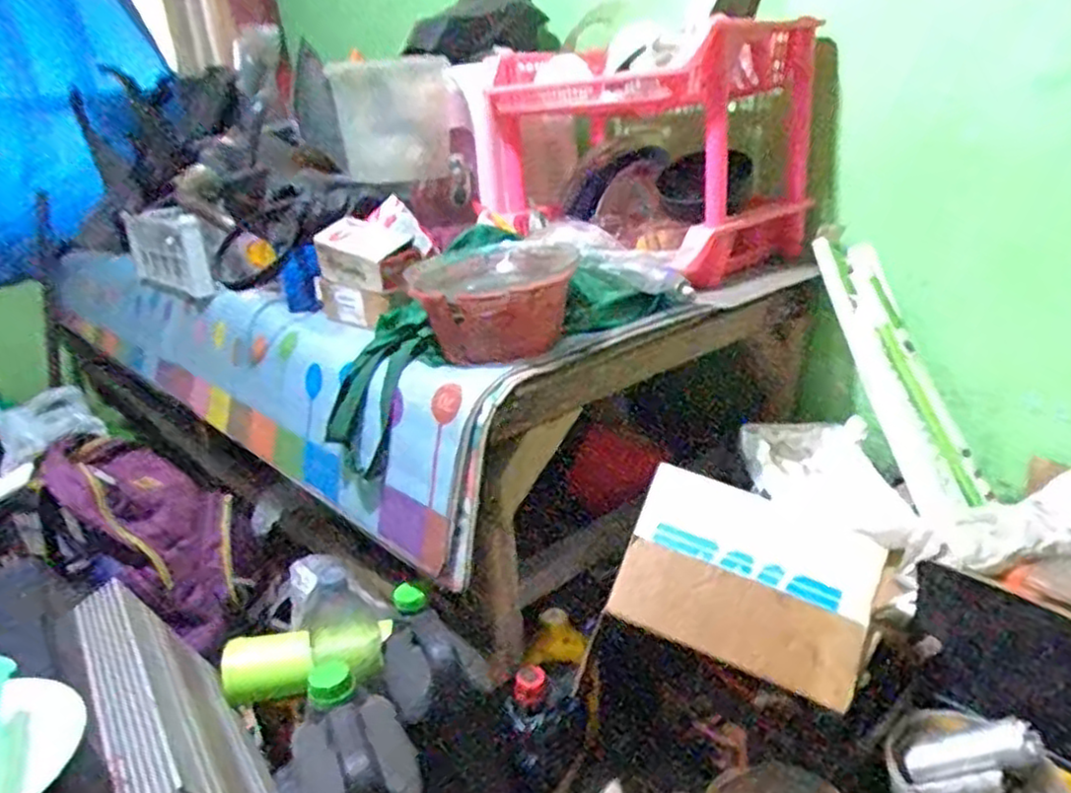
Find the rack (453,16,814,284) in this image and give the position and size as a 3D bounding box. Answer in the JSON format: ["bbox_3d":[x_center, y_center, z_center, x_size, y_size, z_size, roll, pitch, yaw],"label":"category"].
[{"bbox_3d":[0.157,-0.397,1.215,0.344,0.331,0.495,-23,27,-38],"label":"rack"}]

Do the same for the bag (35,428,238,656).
[{"bbox_3d":[-0.605,0.216,1.205,0.150,0.391,0.224,-46,-7,37],"label":"bag"}]

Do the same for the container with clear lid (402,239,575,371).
[{"bbox_3d":[-0.051,-0.113,0.895,0.190,0.105,0.193,-9,21,-11],"label":"container with clear lid"}]

